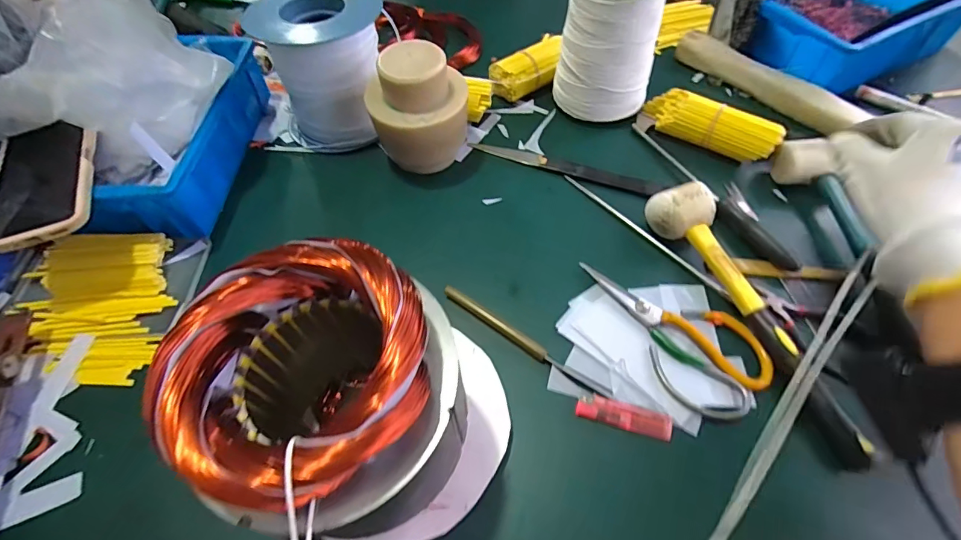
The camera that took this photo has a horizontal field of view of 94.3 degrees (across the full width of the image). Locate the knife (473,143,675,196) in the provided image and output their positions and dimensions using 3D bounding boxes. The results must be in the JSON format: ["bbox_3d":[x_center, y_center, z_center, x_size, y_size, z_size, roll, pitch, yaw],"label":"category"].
[{"bbox_3d":[0.099,-0.124,0.533,0.228,0.005,0.025,20,61,14],"label":"knife"}]

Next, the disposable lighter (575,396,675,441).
[{"bbox_3d":[0.121,0.123,0.375,0.076,0.010,0.021,14,60,11],"label":"disposable lighter"}]

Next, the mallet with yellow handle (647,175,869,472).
[{"bbox_3d":[0.251,0.031,0.405,0.053,0.047,0.276,-21,60,-10],"label":"mallet with yellow handle"}]

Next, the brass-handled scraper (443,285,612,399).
[{"bbox_3d":[0.039,0.065,0.411,0.175,0.014,0.014,30,64,19],"label":"brass-handled scraper"}]

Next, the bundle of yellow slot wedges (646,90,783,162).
[{"bbox_3d":[0.268,-0.172,0.530,0.151,0.045,0.043,38,67,23],"label":"bundle of yellow slot wedges"}]

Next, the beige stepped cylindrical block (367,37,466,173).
[{"bbox_3d":[-0.066,-0.174,0.501,0.097,0.135,0.091,-1,58,2],"label":"beige stepped cylindrical block"}]

